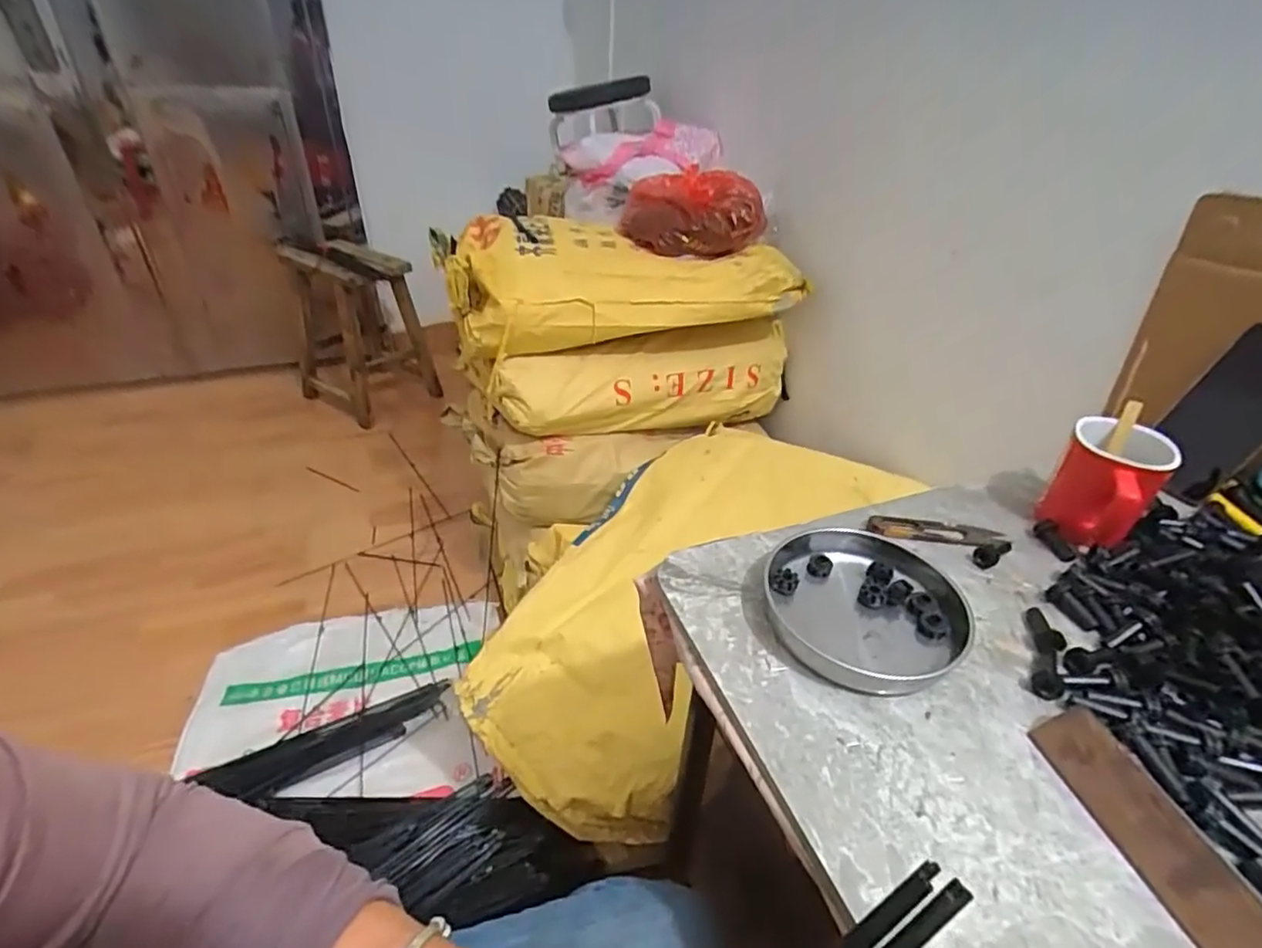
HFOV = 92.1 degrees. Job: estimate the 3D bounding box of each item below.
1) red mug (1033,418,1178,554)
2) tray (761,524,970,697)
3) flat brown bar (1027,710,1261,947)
[{"bbox_3d":[0.394,0.008,0.511,0.107,0.080,0.071,-29,46,-36],"label":"red mug"},{"bbox_3d":[0.171,0.100,0.447,0.140,0.033,0.141,15,41,23],"label":"tray"},{"bbox_3d":[0.276,0.200,0.296,0.036,0.008,0.178,-40,36,15],"label":"flat brown bar"}]

